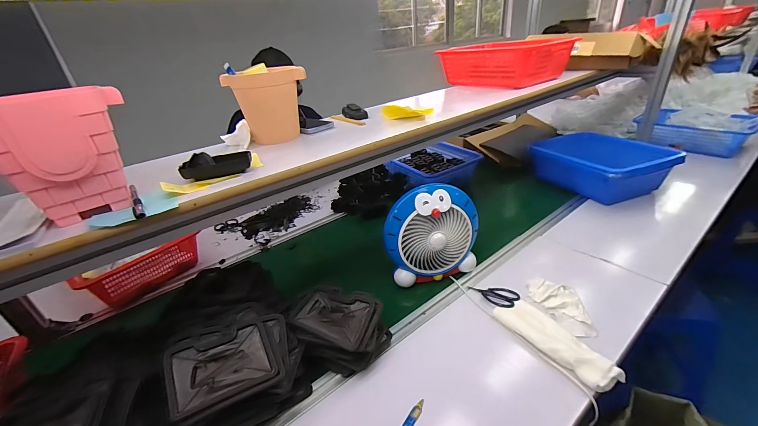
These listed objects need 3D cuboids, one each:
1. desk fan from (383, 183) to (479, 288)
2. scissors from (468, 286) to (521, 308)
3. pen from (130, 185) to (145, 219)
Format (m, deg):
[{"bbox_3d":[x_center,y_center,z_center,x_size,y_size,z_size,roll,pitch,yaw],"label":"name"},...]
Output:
[{"bbox_3d":[0.124,0.041,0.808,0.228,0.215,0.127,-11,30,-8],"label":"desk fan"},{"bbox_3d":[0.266,0.187,0.745,0.107,0.018,0.063,22,40,40],"label":"scissors"},{"bbox_3d":[-0.362,-0.019,0.476,0.013,0.008,0.138,-26,35,-31],"label":"pen"}]

